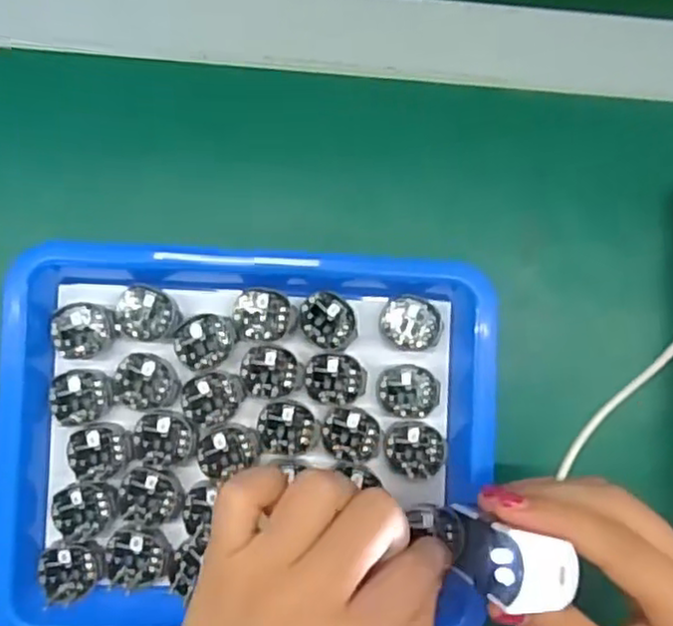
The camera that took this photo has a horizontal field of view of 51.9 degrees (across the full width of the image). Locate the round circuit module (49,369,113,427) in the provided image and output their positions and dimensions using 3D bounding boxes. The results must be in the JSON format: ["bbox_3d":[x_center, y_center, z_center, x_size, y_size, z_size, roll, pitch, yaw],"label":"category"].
[{"bbox_3d":[-0.116,0.038,0.312,0.027,0.004,0.025,0,86,-4],"label":"round circuit module"}]

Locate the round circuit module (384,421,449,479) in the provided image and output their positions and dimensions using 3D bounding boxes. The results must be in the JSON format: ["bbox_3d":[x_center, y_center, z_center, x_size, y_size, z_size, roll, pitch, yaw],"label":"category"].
[{"bbox_3d":[0.037,0.064,0.323,0.028,0.004,0.029,0,86,-4],"label":"round circuit module"}]

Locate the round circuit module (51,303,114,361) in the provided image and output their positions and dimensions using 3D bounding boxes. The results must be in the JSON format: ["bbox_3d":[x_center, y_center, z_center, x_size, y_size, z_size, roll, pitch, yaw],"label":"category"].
[{"bbox_3d":[-0.115,0.009,0.311,0.027,0.007,0.025,2,86,-4],"label":"round circuit module"}]

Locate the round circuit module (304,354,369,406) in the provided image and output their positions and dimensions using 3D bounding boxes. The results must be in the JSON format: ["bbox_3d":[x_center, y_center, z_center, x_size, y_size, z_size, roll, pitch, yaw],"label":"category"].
[{"bbox_3d":[0.000,0.031,0.320,0.029,0.004,0.024,-3,86,-4],"label":"round circuit module"}]

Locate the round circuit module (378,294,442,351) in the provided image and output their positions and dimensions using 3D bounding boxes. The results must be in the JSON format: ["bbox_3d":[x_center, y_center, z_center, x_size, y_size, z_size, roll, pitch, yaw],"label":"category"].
[{"bbox_3d":[0.036,0.005,0.326,0.029,0.006,0.026,3,86,-4],"label":"round circuit module"}]

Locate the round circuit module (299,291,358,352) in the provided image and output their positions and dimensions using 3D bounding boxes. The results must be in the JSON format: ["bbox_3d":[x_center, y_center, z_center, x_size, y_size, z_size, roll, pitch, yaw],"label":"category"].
[{"bbox_3d":[-0.004,0.004,0.323,0.026,0.004,0.027,-3,86,-4],"label":"round circuit module"}]

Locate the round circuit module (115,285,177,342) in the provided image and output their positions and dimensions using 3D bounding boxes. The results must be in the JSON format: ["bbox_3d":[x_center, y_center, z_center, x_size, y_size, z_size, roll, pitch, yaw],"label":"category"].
[{"bbox_3d":[-0.087,0.000,0.319,0.026,0.007,0.025,1,86,-4],"label":"round circuit module"}]

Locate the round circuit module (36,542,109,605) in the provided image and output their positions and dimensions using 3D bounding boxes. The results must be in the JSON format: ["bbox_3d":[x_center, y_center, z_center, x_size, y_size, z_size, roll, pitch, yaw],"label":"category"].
[{"bbox_3d":[-0.118,0.115,0.309,0.028,0.005,0.025,-16,88,-5],"label":"round circuit module"}]

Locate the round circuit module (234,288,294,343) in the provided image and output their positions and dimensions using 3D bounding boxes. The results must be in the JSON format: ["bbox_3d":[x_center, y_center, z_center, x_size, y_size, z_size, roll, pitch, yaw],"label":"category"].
[{"bbox_3d":[-0.034,0.001,0.319,0.026,0.004,0.024,-1,86,-4],"label":"round circuit module"}]

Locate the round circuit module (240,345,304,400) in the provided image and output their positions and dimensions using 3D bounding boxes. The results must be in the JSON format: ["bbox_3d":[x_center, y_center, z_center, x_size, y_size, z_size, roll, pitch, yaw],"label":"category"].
[{"bbox_3d":[-0.030,0.027,0.318,0.028,0.004,0.024,-2,86,-4],"label":"round circuit module"}]

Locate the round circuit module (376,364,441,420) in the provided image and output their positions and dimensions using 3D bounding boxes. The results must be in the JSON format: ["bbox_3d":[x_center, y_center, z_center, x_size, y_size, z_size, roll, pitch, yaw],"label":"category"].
[{"bbox_3d":[0.034,0.037,0.325,0.029,0.004,0.025,-4,87,-5],"label":"round circuit module"}]

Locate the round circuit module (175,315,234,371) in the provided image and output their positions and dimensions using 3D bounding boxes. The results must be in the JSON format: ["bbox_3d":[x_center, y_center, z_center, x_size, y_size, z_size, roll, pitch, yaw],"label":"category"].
[{"bbox_3d":[-0.061,0.014,0.317,0.027,0.004,0.025,0,86,-4],"label":"round circuit module"}]

